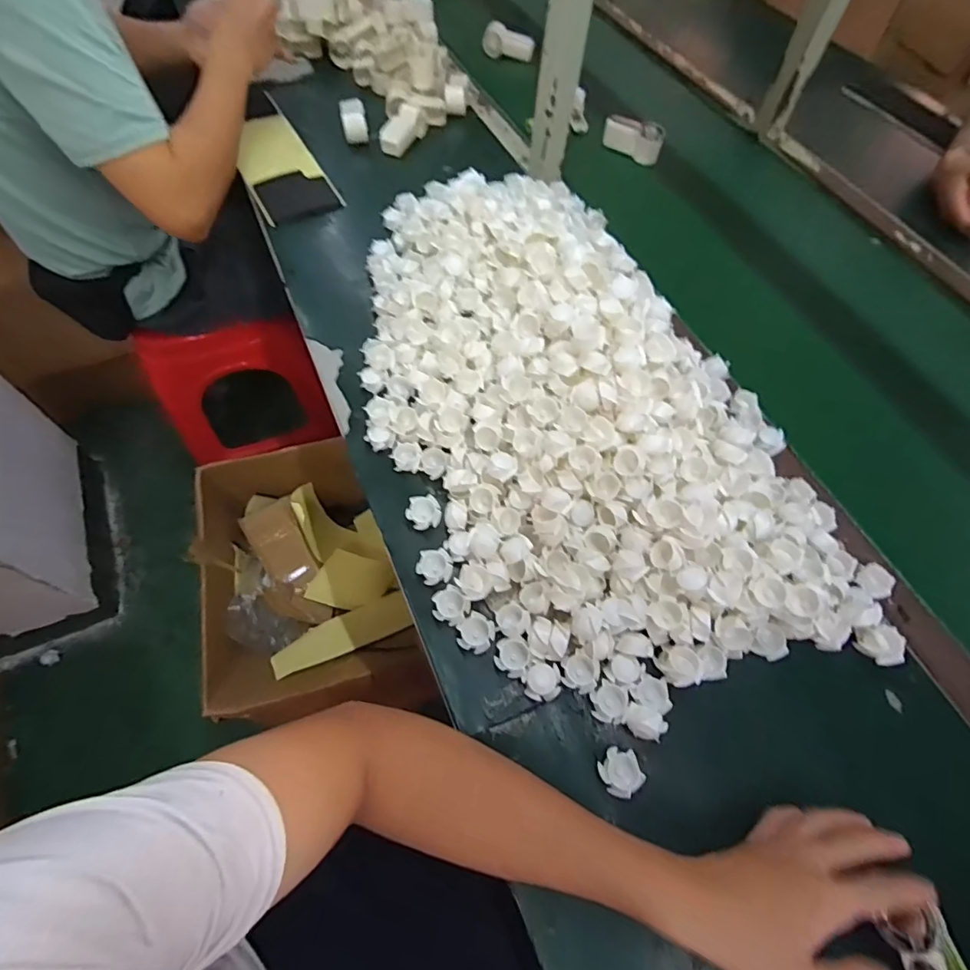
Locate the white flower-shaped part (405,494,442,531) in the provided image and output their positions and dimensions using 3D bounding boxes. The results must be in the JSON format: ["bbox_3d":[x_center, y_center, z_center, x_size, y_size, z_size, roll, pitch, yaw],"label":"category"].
[{"bbox_3d":[-0.060,0.027,0.489,0.033,0.015,0.030,-5,61,-6],"label":"white flower-shaped part"}]

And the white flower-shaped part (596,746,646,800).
[{"bbox_3d":[0.106,0.221,0.390,0.031,0.013,0.033,1,61,-3],"label":"white flower-shaped part"}]

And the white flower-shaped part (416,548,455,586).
[{"bbox_3d":[-0.046,0.076,0.465,0.033,0.015,0.030,-2,61,-5],"label":"white flower-shaped part"}]

